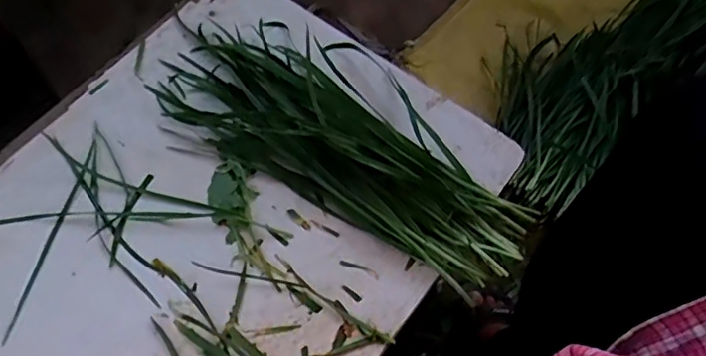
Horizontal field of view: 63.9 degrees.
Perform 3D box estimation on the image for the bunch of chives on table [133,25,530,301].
[{"bbox_3d":[-0.007,-0.049,0.537,0.378,0.038,0.155,31,67,12],"label":"bunch of chives on table"}]

